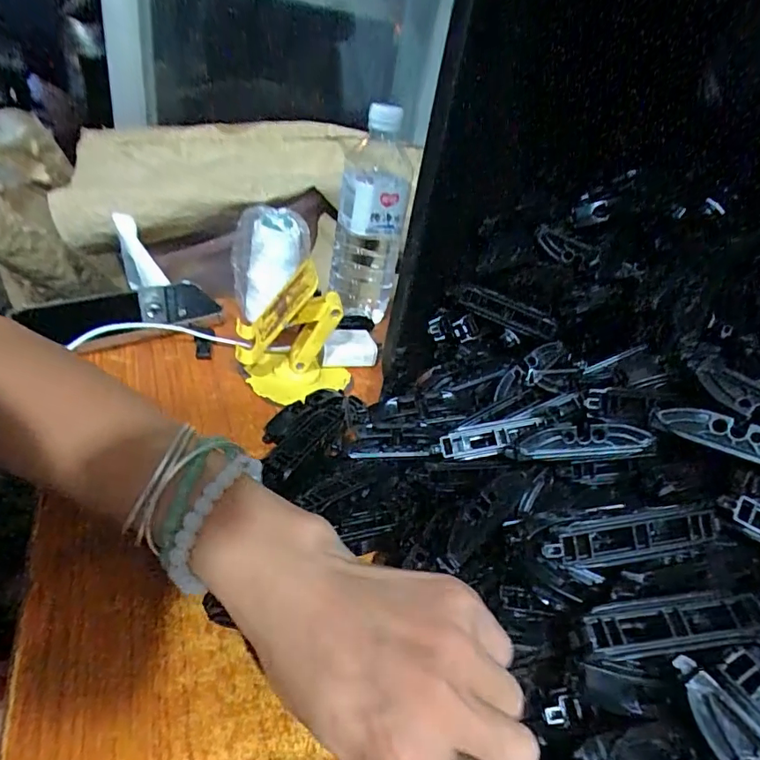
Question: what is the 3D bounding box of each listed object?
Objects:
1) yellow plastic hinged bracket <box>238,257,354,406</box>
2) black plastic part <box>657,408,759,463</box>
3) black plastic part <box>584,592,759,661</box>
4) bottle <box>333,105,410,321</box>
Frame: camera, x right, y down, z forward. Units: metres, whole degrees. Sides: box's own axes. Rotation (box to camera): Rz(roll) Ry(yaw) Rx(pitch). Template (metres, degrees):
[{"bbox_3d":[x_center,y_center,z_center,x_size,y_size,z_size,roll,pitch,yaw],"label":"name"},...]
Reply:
[{"bbox_3d":[-0.070,-0.038,0.417,0.099,0.094,0.078,5,32,-10],"label":"yellow plastic hinged bracket"},{"bbox_3d":[0.183,0.030,0.256,0.072,0.019,0.007,24,-7,33],"label":"black plastic part"},{"bbox_3d":[0.118,0.098,0.200,0.078,0.015,0.018,5,33,-11],"label":"black plastic part"},{"bbox_3d":[-0.009,-0.156,0.521,0.078,0.212,0.070,6,32,-9],"label":"bottle"}]

